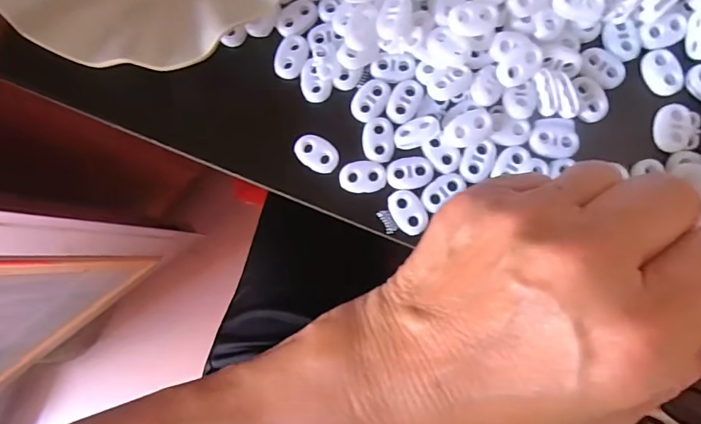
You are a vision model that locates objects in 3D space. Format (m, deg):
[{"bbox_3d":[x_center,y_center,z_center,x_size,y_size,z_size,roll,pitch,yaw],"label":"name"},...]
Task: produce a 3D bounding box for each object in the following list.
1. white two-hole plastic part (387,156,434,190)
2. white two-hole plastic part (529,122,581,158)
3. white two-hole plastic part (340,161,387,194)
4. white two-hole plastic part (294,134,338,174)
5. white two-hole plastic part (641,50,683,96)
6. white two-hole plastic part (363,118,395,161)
[{"bbox_3d":[0.029,-0.019,0.225,0.022,0.004,0.015,-9,84,4],"label":"white two-hole plastic part"},{"bbox_3d":[0.098,-0.034,0.222,0.022,0.004,0.016,1,84,5],"label":"white two-hole plastic part"},{"bbox_3d":[0.006,-0.018,0.227,0.022,0.004,0.015,-3,84,4],"label":"white two-hole plastic part"},{"bbox_3d":[-0.017,-0.029,0.229,0.023,0.004,0.016,34,88,7],"label":"white two-hole plastic part"},{"bbox_3d":[0.150,-0.067,0.223,0.016,0.004,0.022,-25,83,2],"label":"white two-hole plastic part"},{"bbox_3d":[0.014,-0.036,0.229,0.015,0.004,0.022,2,84,5],"label":"white two-hole plastic part"}]

